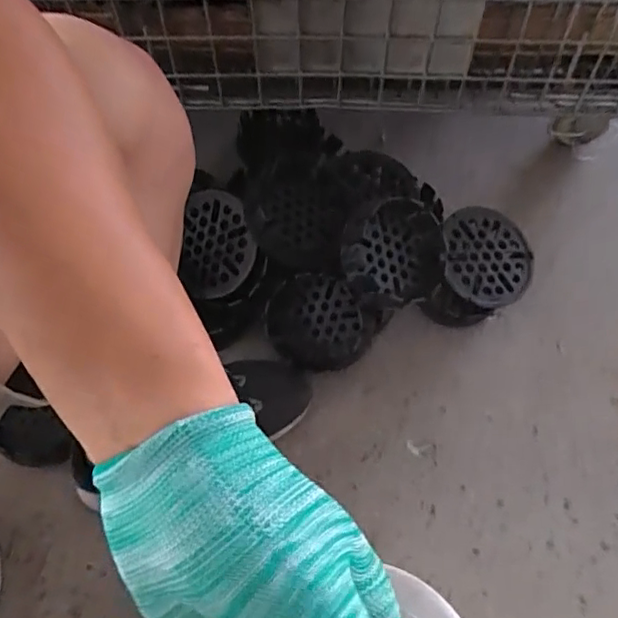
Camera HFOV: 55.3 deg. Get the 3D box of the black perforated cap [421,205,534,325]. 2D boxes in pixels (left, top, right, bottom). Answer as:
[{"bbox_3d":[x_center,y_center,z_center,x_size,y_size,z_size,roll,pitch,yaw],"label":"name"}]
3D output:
[{"bbox_3d":[0.218,-0.053,0.775,0.139,0.060,0.151,8,76,-11],"label":"black perforated cap"}]

